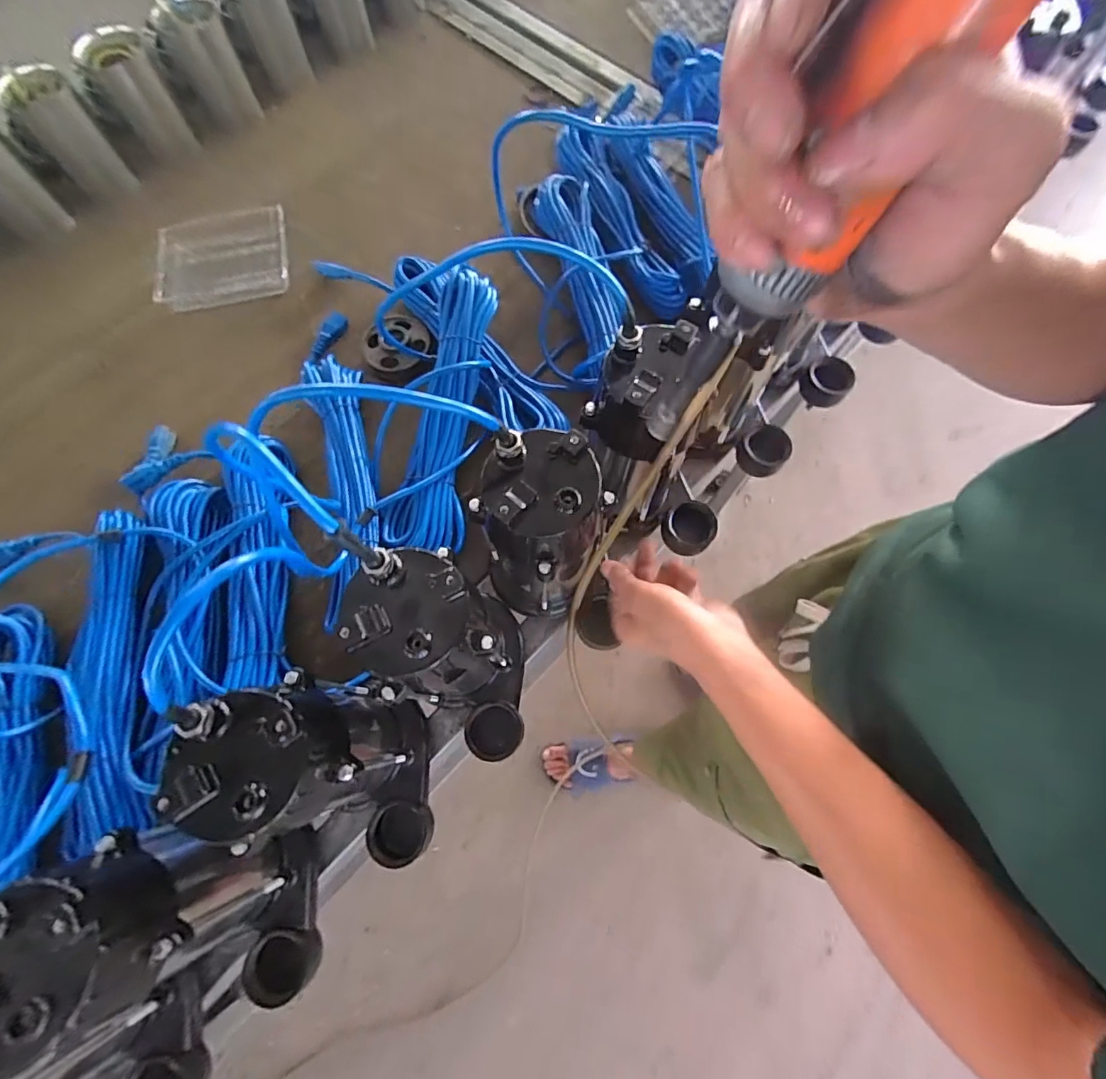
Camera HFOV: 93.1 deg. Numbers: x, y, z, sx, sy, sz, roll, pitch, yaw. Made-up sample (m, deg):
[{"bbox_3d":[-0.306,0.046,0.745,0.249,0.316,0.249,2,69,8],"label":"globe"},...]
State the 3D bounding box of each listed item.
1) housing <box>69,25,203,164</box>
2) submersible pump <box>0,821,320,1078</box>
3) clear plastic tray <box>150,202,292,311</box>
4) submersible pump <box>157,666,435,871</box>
[{"bbox_3d":[-0.625,-0.677,0.790,0.092,0.130,0.083,-28,71,-9],"label":"housing"},{"bbox_3d":[-0.254,0.277,0.364,0.136,0.238,0.103,33,73,13],"label":"submersible pump"},{"bbox_3d":[-0.470,-0.403,0.741,0.191,0.025,0.160,-12,69,-3],"label":"clear plastic tray"},{"bbox_3d":[-0.162,0.185,0.394,0.098,0.238,0.144,-23,70,-7],"label":"submersible pump"}]

